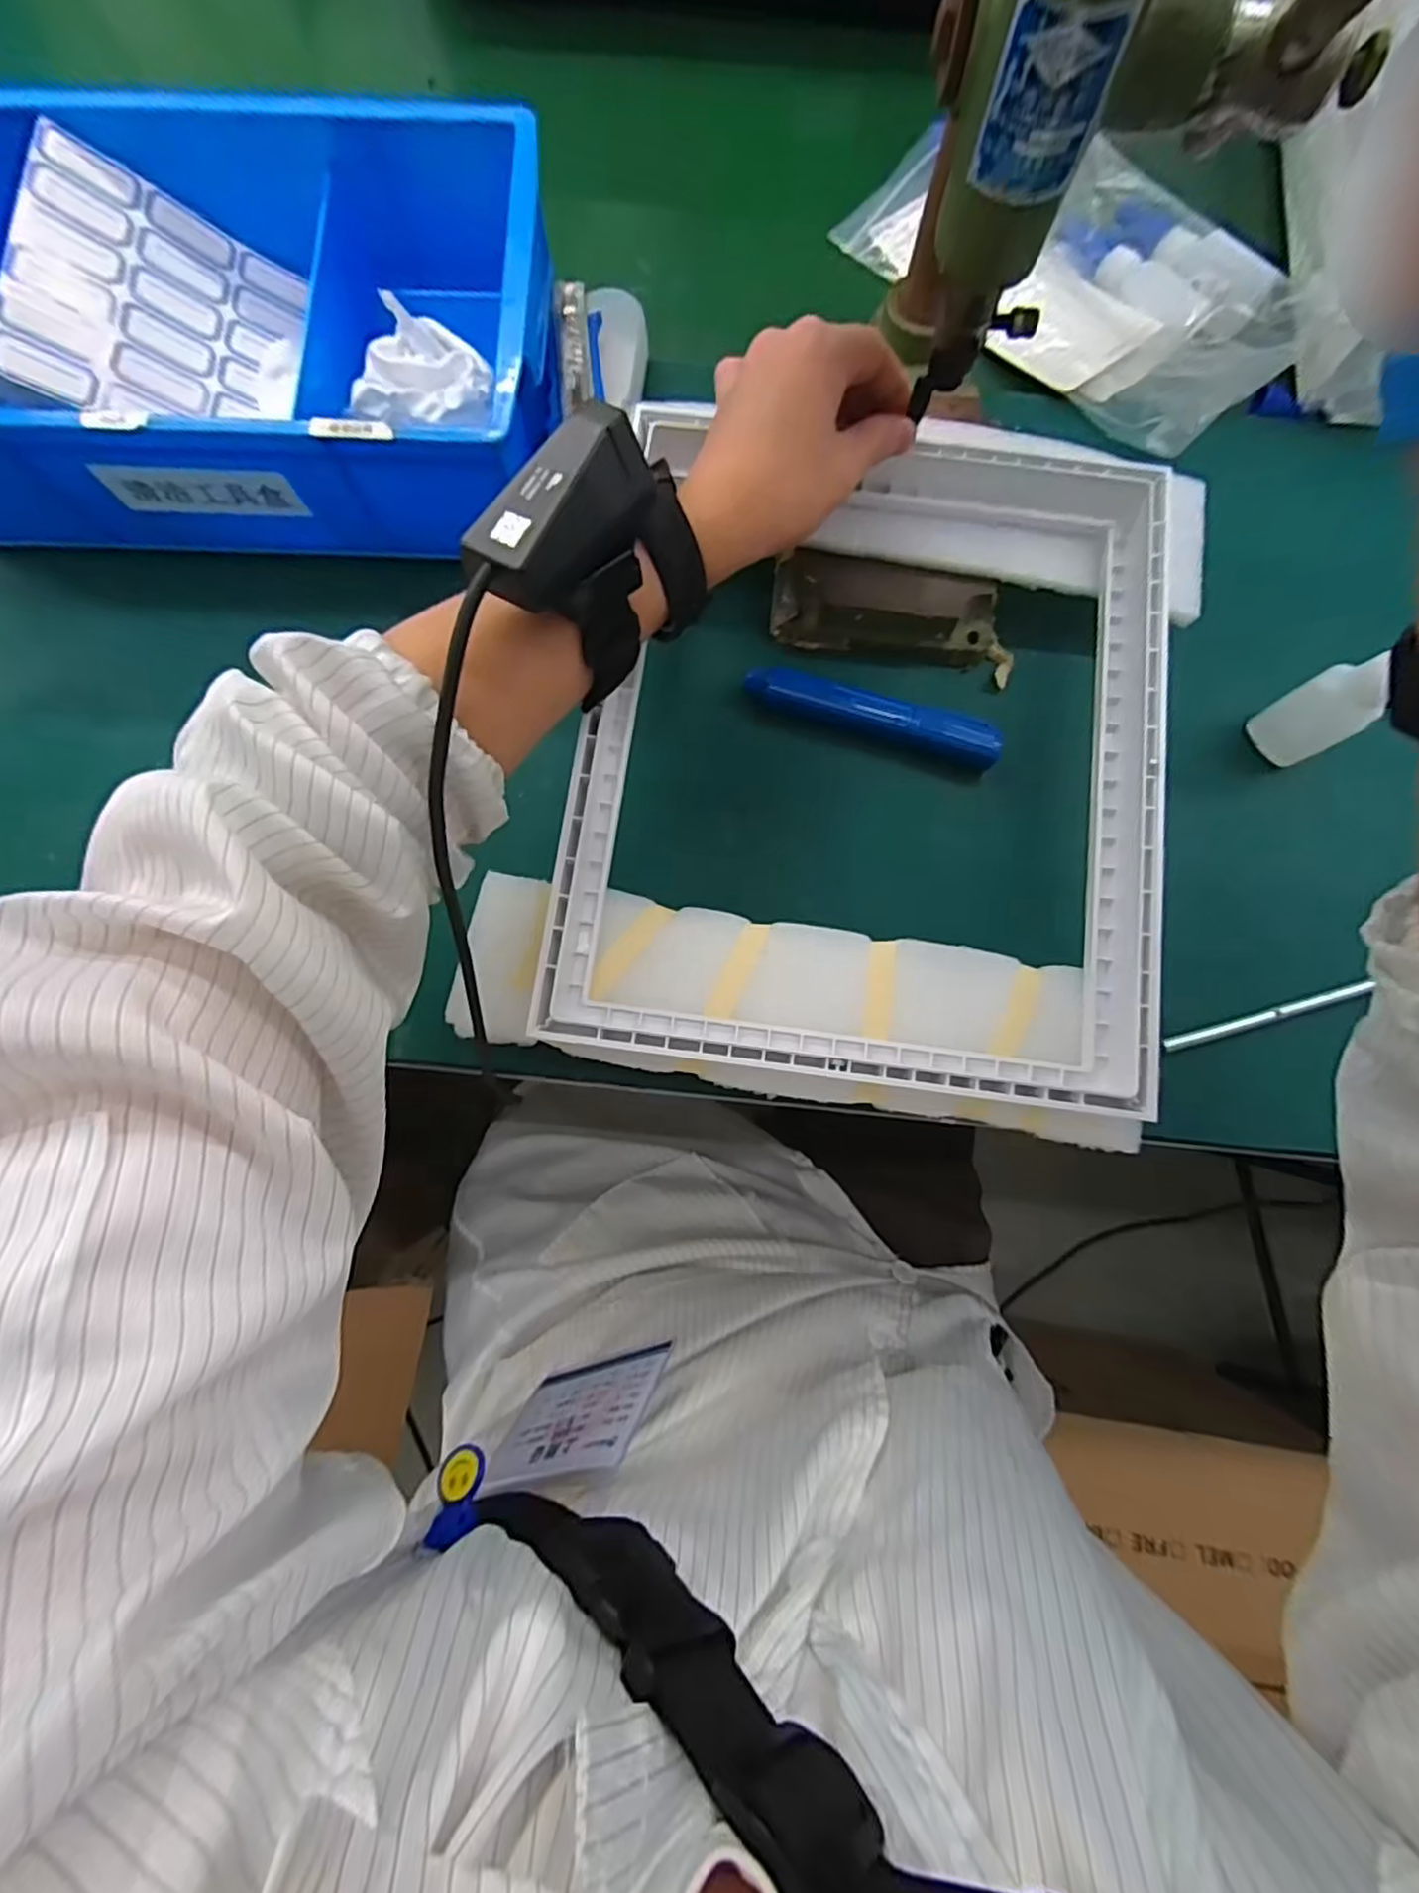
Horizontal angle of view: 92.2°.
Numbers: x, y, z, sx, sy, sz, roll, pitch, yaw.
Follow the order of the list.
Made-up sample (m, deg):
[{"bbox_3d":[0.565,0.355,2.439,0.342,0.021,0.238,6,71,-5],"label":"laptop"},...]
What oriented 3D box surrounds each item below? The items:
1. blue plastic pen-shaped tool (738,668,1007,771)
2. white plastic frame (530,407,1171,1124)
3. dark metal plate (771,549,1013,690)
[{"bbox_3d":[0.092,-0.132,0.384,0.142,0.022,0.021,19,81,3],"label":"blue plastic pen-shaped tool"},{"bbox_3d":[0.078,-0.106,0.331,0.270,0.028,0.337,8,80,1],"label":"white plastic frame"},{"bbox_3d":[0.106,-0.189,0.388,0.138,0.033,0.045,12,80,2],"label":"dark metal plate"}]

